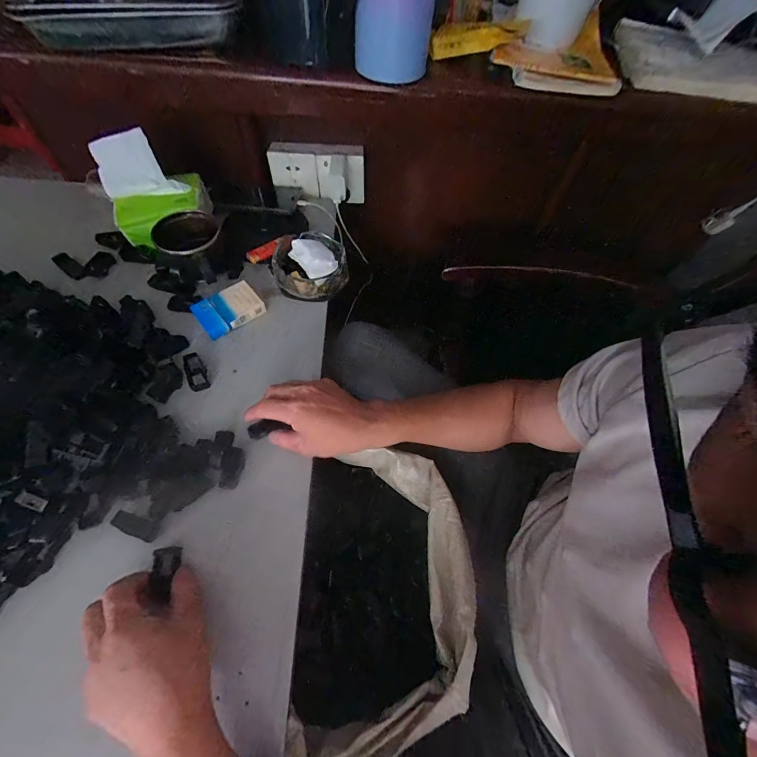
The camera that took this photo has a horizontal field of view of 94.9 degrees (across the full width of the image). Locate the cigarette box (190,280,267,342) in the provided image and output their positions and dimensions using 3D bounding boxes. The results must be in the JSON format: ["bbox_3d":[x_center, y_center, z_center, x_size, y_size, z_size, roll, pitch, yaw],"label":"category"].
[{"bbox_3d":[-0.222,-0.104,0.518,0.089,0.022,0.061,-36,69,-22],"label":"cigarette box"}]

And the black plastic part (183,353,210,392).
[{"bbox_3d":[-0.246,-0.010,0.467,0.024,0.010,0.061,-20,64,-15],"label":"black plastic part"}]

